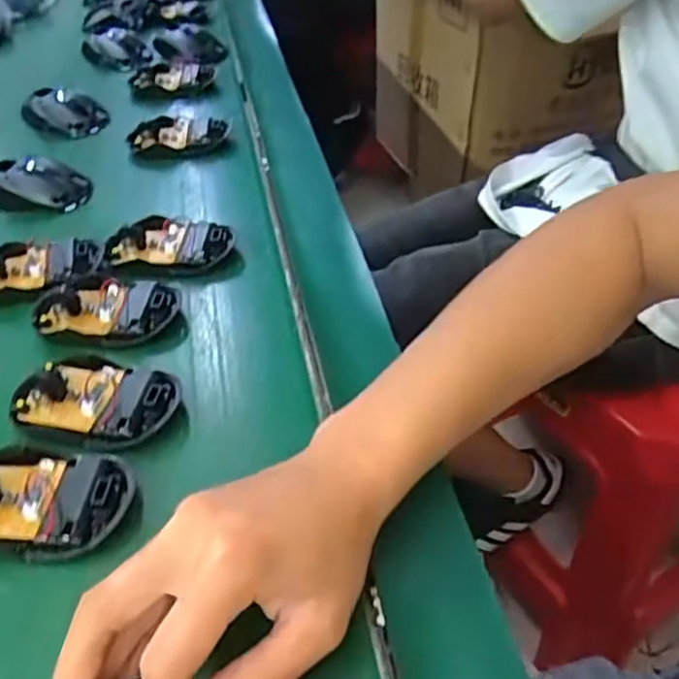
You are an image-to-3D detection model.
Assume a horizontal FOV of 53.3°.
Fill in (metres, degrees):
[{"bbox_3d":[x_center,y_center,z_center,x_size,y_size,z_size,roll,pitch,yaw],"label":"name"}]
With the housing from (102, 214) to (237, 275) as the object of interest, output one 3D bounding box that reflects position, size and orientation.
[{"bbox_3d":[-0.123,-0.070,0.494,0.087,0.021,0.054,3,43,6],"label":"housing"}]

